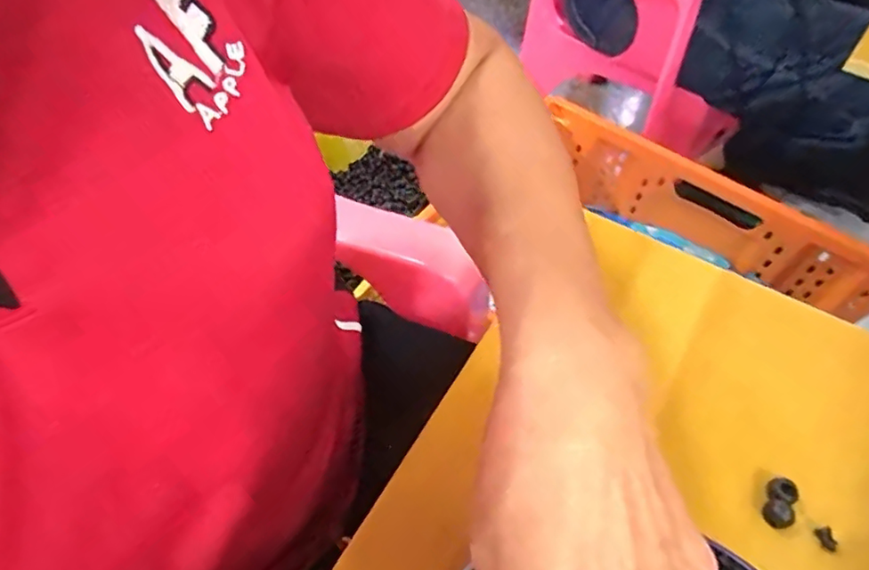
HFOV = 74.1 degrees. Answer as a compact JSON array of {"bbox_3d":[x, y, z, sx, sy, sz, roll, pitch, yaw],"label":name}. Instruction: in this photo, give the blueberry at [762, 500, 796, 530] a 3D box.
[{"bbox_3d":[0.190,0.126,0.317,0.013,0.010,0.015,-20,58,-12],"label":"blueberry"}]

